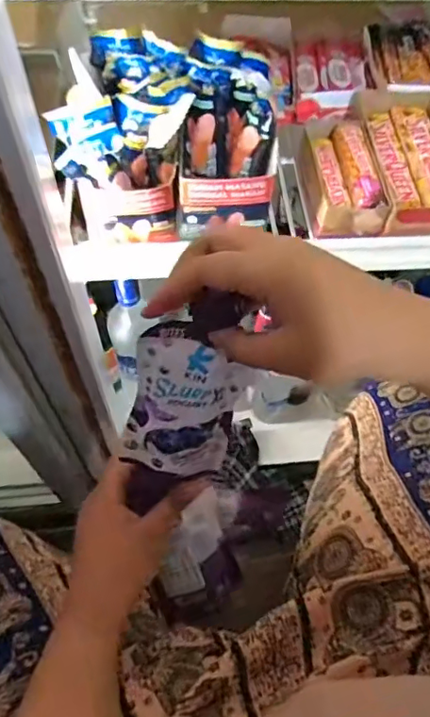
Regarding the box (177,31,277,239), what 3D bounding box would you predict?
[{"bbox_3d":[0.012,-0.211,0.528,0.090,0.117,0.146,2,62,-3],"label":"box"}]

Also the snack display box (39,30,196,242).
[{"bbox_3d":[-0.086,-0.212,0.521,0.116,0.126,0.145,-1,62,-4],"label":"snack display box"}]

